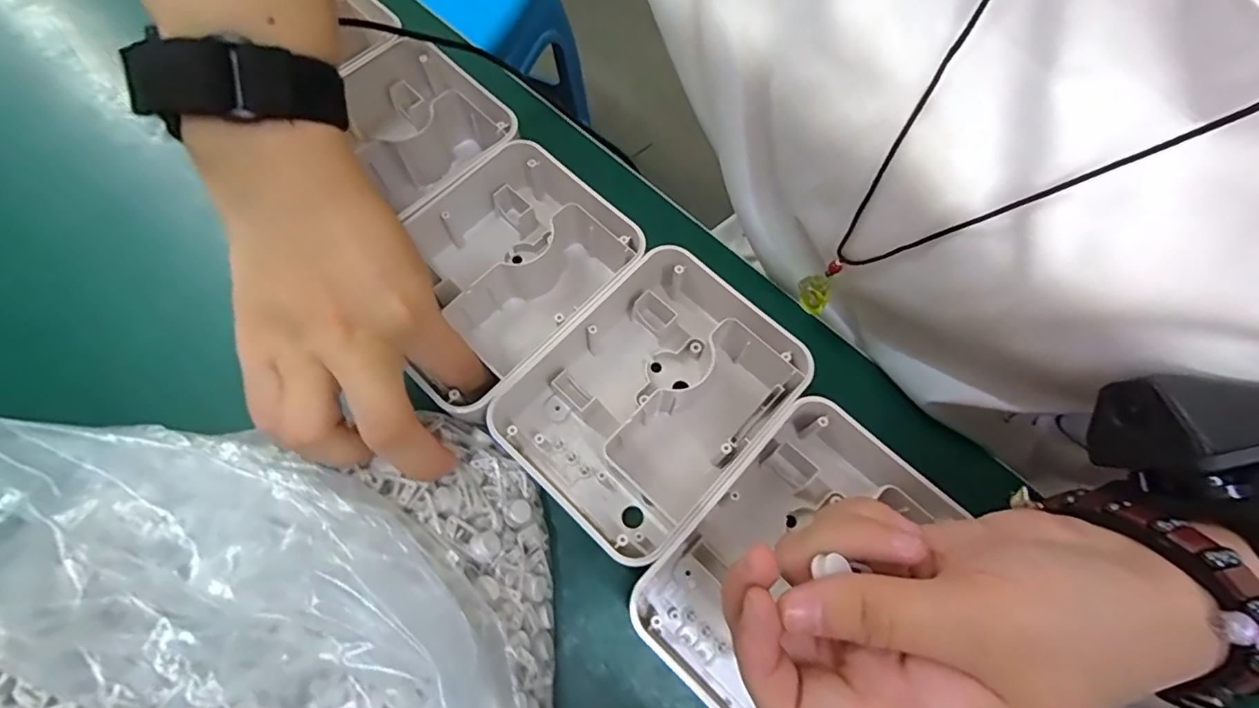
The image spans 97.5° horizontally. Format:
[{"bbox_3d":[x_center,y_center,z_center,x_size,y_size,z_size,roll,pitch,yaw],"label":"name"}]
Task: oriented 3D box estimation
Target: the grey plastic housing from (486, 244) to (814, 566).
[{"bbox_3d":[0.011,0.018,0.265,0.100,0.038,0.129,42,74,13],"label":"grey plastic housing"}]

